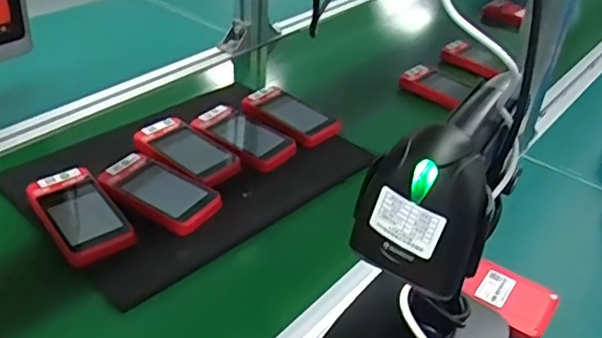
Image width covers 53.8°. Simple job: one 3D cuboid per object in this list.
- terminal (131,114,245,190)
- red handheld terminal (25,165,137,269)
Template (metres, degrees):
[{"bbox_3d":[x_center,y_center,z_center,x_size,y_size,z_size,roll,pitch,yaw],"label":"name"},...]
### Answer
[{"bbox_3d":[-0.127,-0.021,0.663,0.128,0.016,0.068,30,44,27],"label":"terminal"},{"bbox_3d":[-0.216,0.045,0.575,0.065,0.026,0.125,-24,47,-33],"label":"red handheld terminal"}]

